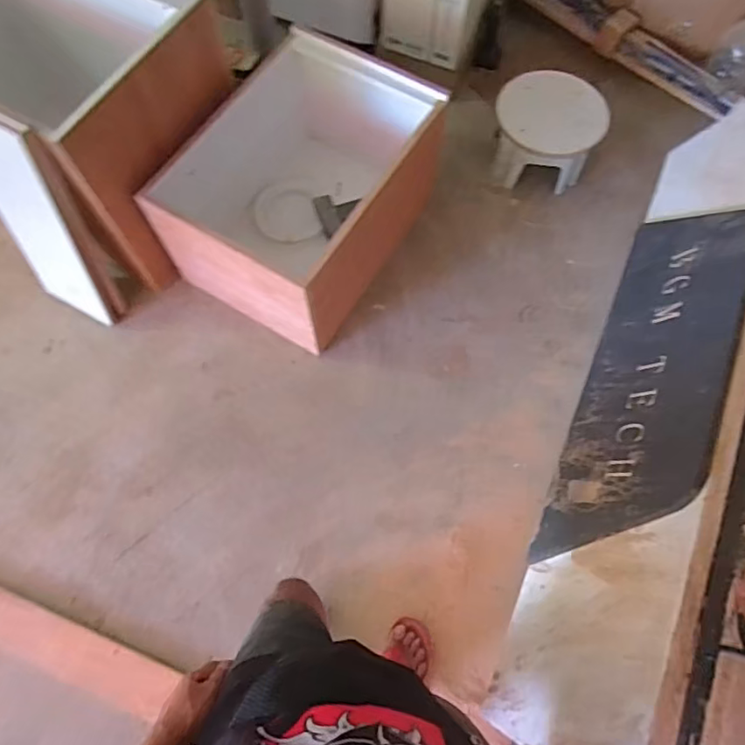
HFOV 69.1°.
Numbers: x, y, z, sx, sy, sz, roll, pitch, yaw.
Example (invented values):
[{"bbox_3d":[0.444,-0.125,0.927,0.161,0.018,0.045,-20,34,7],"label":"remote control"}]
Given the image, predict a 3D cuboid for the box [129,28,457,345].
[{"bbox_3d":[-0.180,-0.537,1.526,0.528,0.353,0.783,28,71,10],"label":"box"}]

